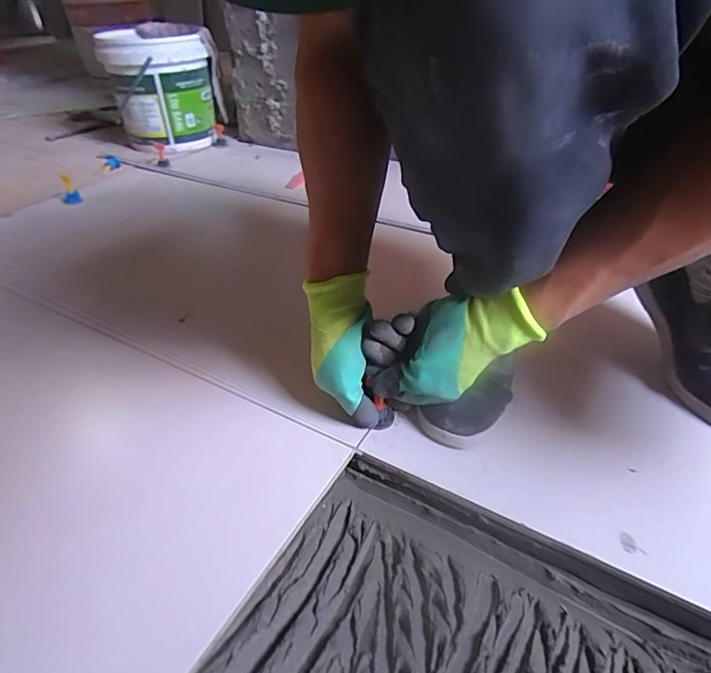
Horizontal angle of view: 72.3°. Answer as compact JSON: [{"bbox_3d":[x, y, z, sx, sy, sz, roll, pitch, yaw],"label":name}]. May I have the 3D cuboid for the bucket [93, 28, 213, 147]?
[{"bbox_3d":[-0.468,-0.587,1.192,0.229,0.266,0.223,-12,39,-14],"label":"bucket"}]

